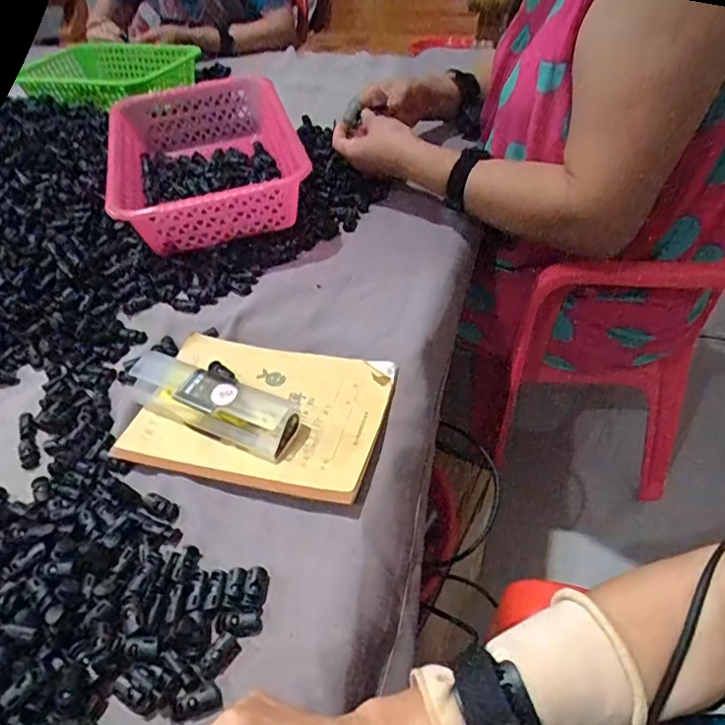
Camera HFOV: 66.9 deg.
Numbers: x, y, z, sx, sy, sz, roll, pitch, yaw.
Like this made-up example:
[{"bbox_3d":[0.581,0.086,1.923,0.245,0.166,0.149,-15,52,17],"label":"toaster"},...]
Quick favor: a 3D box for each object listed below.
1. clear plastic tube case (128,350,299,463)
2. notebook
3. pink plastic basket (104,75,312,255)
[{"bbox_3d":[-0.128,0.032,0.458,0.156,0.034,0.040,18,51,22],"label":"clear plastic tube case"},{"bbox_3d":[-0.087,0.040,0.467,0.205,0.012,0.141,9,48,14],"label":"notebook"},{"bbox_3d":[-0.189,-0.241,0.672,0.206,0.101,0.274,-15,46,-9],"label":"pink plastic basket"}]

